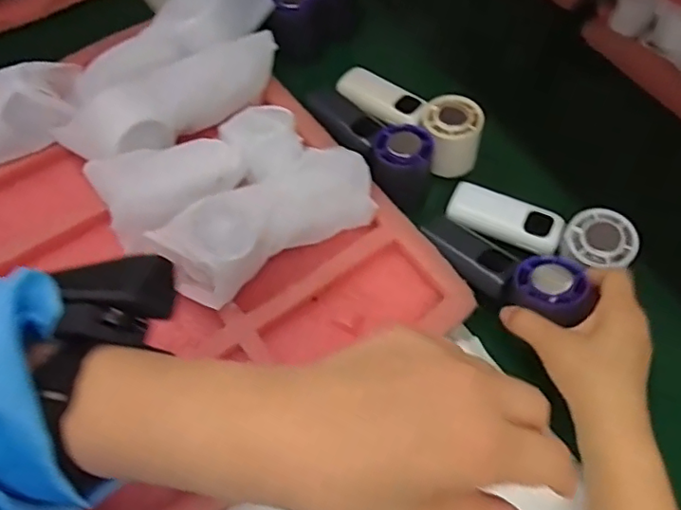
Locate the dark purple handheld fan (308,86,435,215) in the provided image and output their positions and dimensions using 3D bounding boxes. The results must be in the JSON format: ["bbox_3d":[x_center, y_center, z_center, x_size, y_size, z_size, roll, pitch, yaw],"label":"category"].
[{"bbox_3d":[0.022,-0.109,0.548,0.060,0.065,0.168,-30,50,-17],"label":"dark purple handheld fan"}]

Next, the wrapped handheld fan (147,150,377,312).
[{"bbox_3d":[-0.051,-0.027,0.445,0.170,0.062,0.061,-35,69,-19],"label":"wrapped handheld fan"}]

